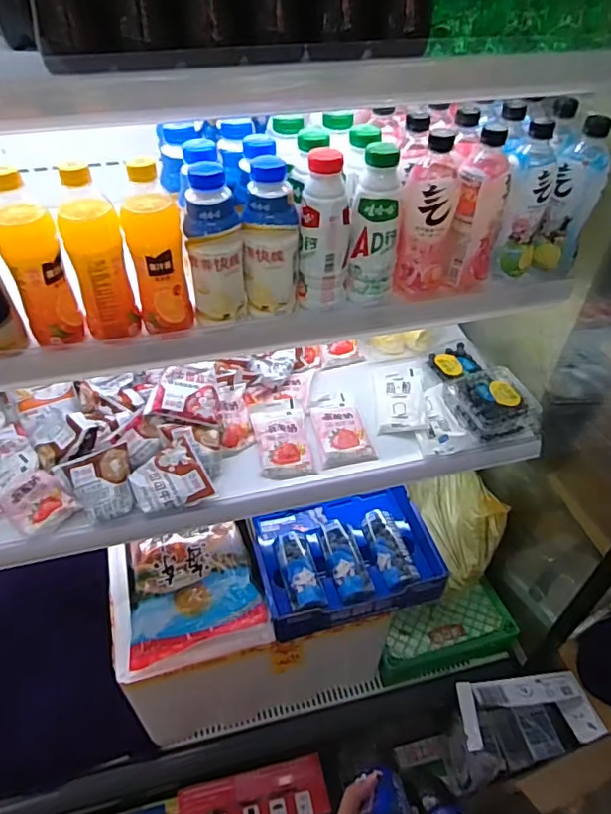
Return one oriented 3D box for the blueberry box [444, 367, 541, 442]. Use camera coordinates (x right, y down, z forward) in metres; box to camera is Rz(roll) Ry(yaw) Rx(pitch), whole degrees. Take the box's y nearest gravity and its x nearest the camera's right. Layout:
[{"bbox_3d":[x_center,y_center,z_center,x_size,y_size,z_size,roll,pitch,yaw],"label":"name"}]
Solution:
[{"bbox_3d":[0.313,-0.007,0.963,0.130,0.054,0.133,-12,46,-13],"label":"blueberry box"}]

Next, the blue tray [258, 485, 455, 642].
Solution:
[{"bbox_3d":[0.062,0.234,0.919,0.281,0.046,0.226,-10,46,-11],"label":"blue tray"}]

